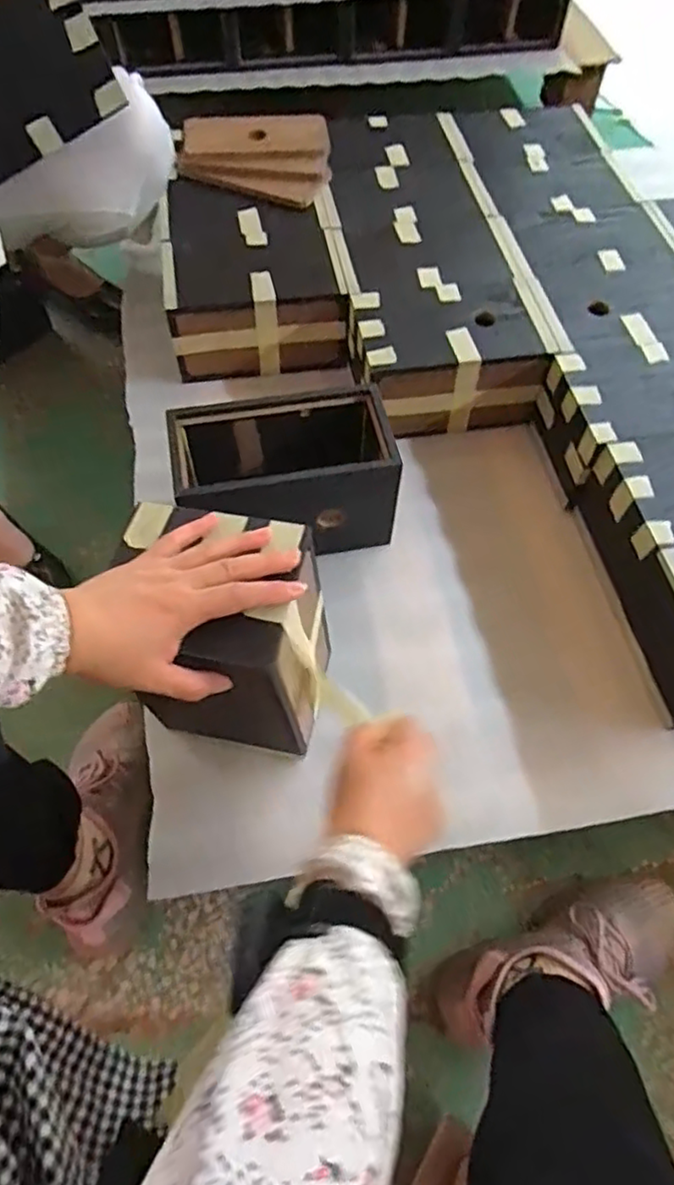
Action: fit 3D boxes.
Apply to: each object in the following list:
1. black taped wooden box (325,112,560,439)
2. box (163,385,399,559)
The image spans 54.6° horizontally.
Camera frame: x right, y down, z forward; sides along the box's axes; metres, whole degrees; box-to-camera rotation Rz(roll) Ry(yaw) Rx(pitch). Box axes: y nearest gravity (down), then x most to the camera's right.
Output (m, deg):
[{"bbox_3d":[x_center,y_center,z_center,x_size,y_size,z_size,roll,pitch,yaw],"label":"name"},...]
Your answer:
[{"bbox_3d":[0.102,-0.460,0.892,0.222,0.103,0.543,-7,62,-5],"label":"black taped wooden box"},{"bbox_3d":[-0.053,-0.117,0.680,0.210,0.124,0.125,-12,62,-7],"label":"box"}]

